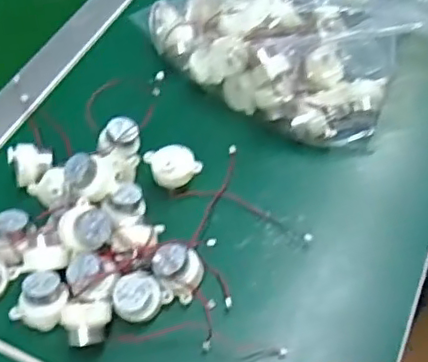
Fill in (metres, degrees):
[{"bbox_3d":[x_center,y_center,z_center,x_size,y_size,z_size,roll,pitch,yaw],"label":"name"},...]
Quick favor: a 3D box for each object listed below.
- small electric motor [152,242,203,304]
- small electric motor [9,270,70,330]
[{"bbox_3d":[-0.025,0.063,0.417,0.033,0.027,0.033,2,53,3],"label":"small electric motor"},{"bbox_3d":[-0.113,0.081,0.402,0.033,0.029,0.035,0,53,0],"label":"small electric motor"}]

